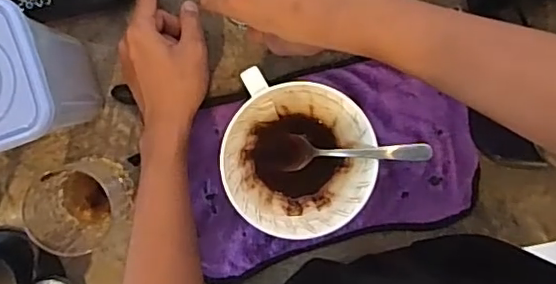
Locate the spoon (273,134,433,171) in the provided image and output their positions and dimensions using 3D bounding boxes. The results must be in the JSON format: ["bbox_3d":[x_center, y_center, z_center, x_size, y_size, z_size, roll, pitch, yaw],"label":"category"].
[{"bbox_3d":[0.054,0.009,0.431,0.123,0.014,0.026,0,98,31],"label":"spoon"}]

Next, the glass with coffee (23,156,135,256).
[{"bbox_3d":[-0.191,0.061,0.553,0.076,0.083,0.084,40,92,-5],"label":"glass with coffee"}]

